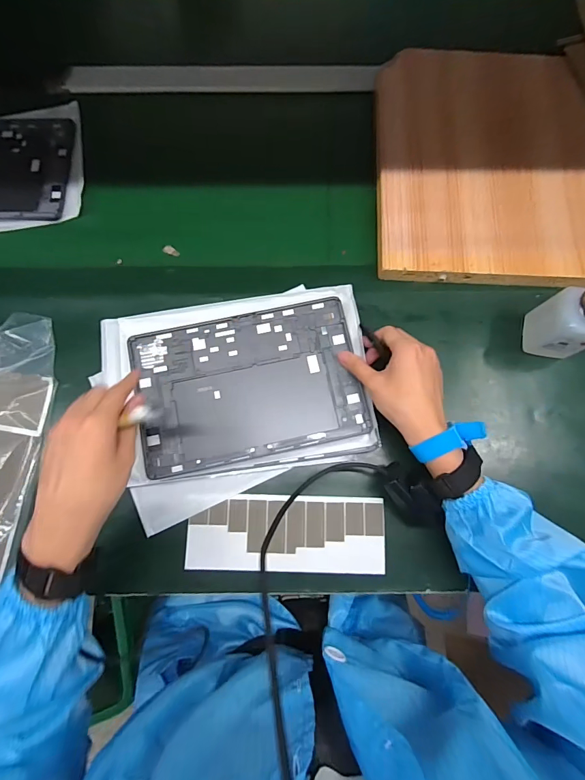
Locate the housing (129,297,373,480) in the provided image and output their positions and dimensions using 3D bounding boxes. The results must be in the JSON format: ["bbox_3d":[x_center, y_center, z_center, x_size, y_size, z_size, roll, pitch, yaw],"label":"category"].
[{"bbox_3d":[-0.049,-0.008,0.442,0.250,0.011,0.167,-12,77,-3],"label":"housing"}]

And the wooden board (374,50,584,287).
[{"bbox_3d":[0.278,-0.300,0.504,0.328,0.017,0.342,2,77,1],"label":"wooden board"}]

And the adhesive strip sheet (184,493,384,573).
[{"bbox_3d":[-0.006,0.160,0.425,0.214,0.004,0.079,2,77,0],"label":"adhesive strip sheet"}]

